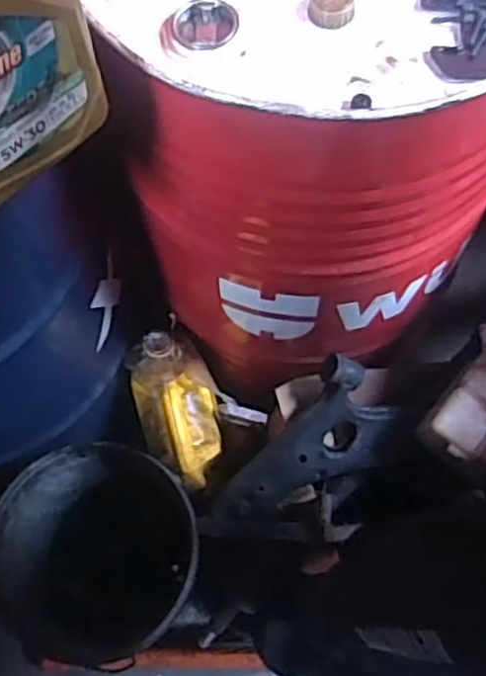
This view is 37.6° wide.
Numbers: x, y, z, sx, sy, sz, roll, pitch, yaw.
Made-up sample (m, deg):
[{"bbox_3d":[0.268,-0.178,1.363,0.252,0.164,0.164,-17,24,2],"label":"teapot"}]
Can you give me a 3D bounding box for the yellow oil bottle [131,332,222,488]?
[{"bbox_3d":[-0.111,0.120,1.217,0.137,0.095,0.264,-12,90,-1],"label":"yellow oil bottle"}]

